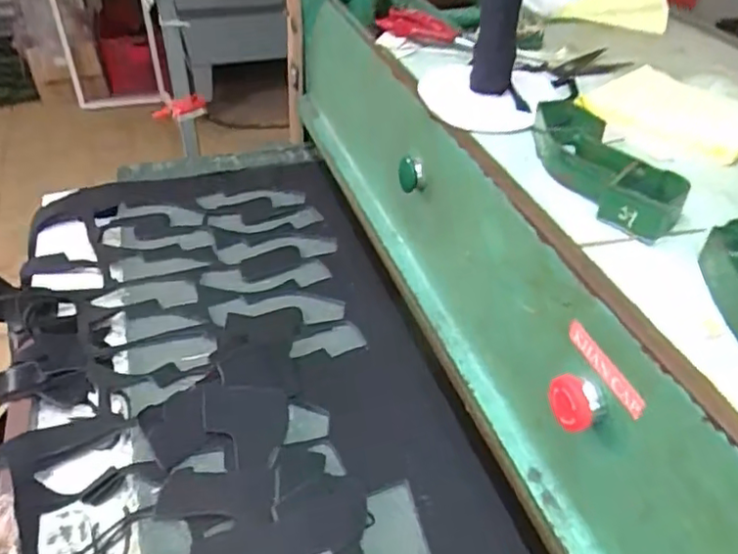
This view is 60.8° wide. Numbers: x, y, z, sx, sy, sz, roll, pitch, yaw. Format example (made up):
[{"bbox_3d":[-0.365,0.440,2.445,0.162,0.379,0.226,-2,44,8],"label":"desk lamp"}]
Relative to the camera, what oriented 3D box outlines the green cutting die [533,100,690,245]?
[{"bbox_3d":[0.182,-0.093,0.504,0.056,0.033,0.163,-12,43,-14],"label":"green cutting die"}]

